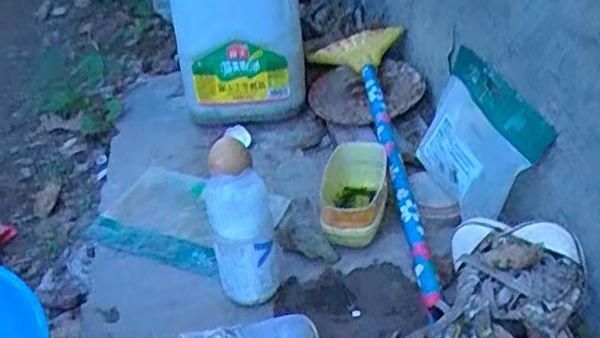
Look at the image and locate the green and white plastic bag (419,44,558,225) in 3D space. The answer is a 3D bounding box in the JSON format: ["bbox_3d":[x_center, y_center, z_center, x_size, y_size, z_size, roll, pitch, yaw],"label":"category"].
[{"bbox_3d":[0.210,-0.044,0.767,0.032,0.151,0.221,17,29,-20],"label":"green and white plastic bag"}]

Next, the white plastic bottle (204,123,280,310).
[{"bbox_3d":[-0.062,0.050,0.646,0.062,0.202,0.052,-10,35,-9],"label":"white plastic bottle"}]

